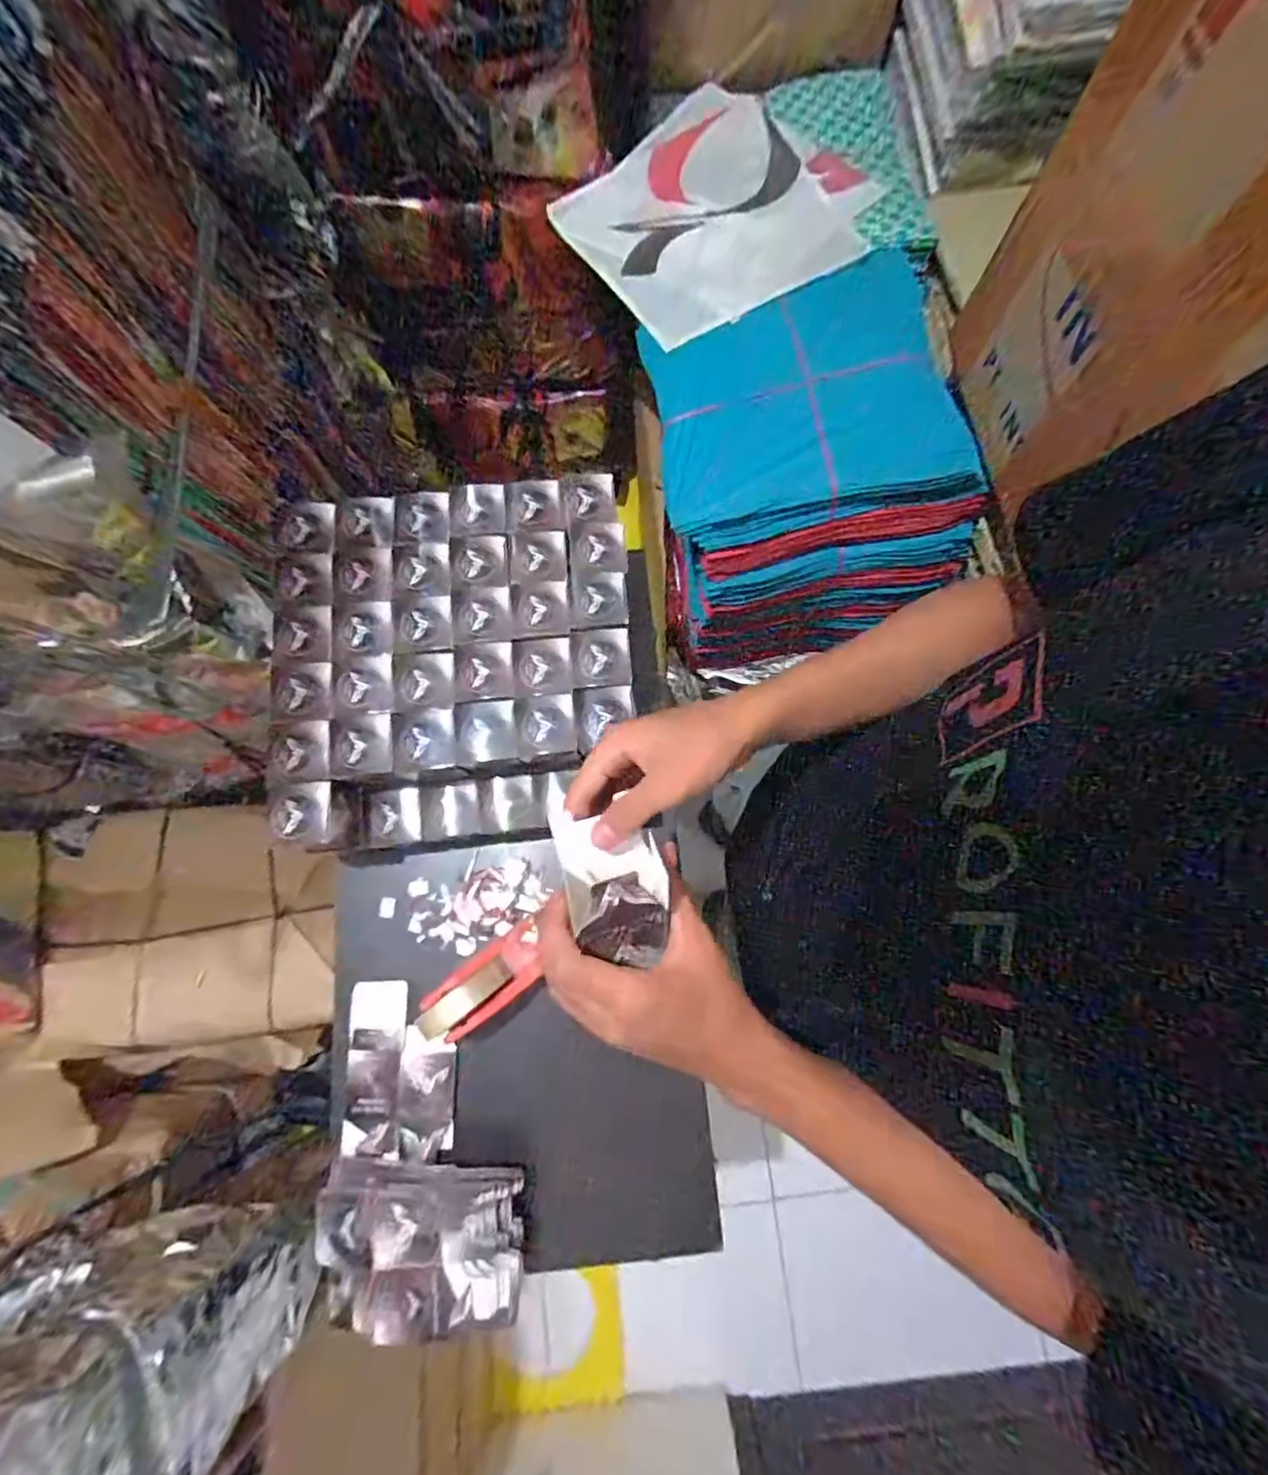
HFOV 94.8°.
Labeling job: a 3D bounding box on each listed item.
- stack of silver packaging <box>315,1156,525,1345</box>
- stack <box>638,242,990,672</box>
[{"bbox_3d":[-0.205,0.484,0.554,0.191,0.056,0.123,1,77,1],"label":"stack of silver packaging"},{"bbox_3d":[0.236,-0.379,0.923,0.400,0.398,0.413,-11,77,-2],"label":"stack"}]

